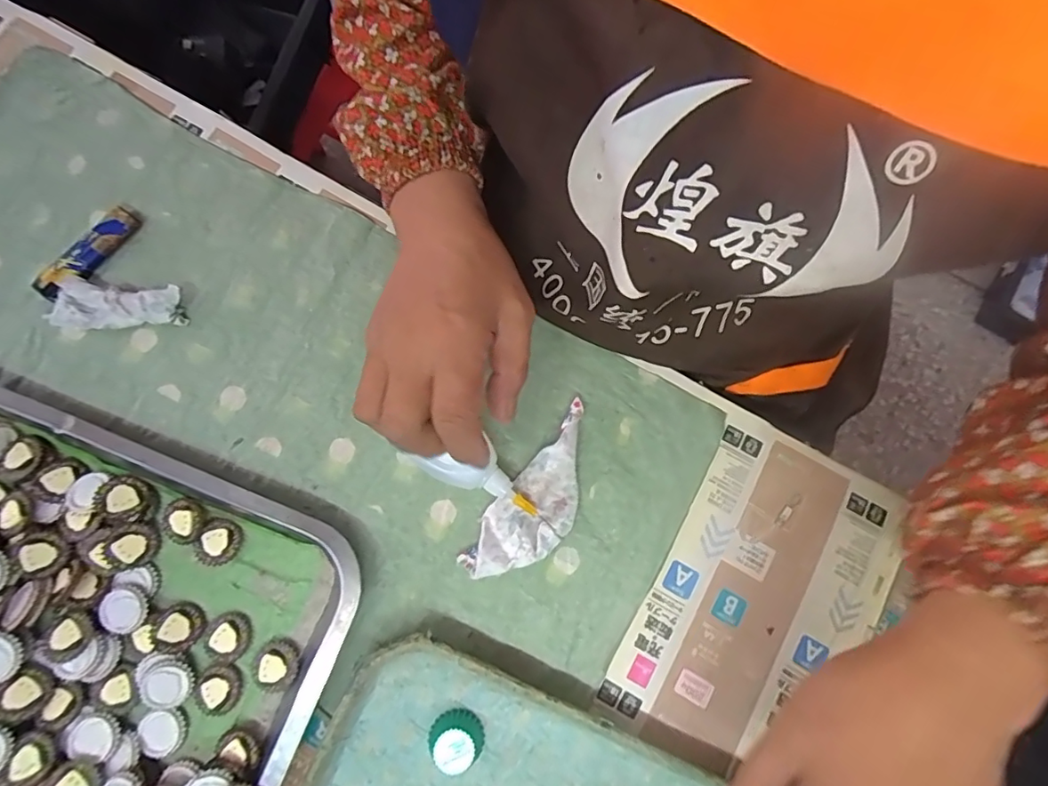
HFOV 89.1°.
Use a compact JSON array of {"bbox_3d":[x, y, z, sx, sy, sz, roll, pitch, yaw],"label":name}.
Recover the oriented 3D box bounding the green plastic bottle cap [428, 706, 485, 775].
[{"bbox_3d":[-0.040,0.207,0.316,0.031,0.018,0.027,31,78,5],"label":"green plastic bottle cap"}]

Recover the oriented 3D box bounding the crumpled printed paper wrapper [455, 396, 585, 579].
[{"bbox_3d":[0.013,0.071,0.354,0.049,0.014,0.131,38,79,7],"label":"crumpled printed paper wrapper"}]

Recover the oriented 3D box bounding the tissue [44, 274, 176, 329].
[{"bbox_3d":[-0.283,-0.061,0.364,0.084,0.019,0.033,5,77,0],"label":"tissue"}]

